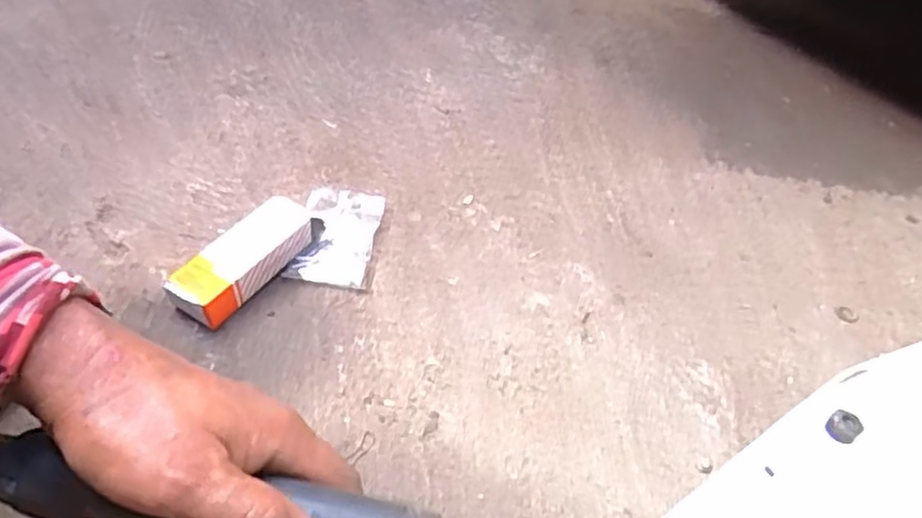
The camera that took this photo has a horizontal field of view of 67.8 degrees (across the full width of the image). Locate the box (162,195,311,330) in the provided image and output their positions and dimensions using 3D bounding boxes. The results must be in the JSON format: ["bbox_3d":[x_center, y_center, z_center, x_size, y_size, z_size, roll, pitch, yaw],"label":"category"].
[{"bbox_3d":[-0.191,0.000,0.608,0.052,0.045,0.146,25,49,18],"label":"box"}]

